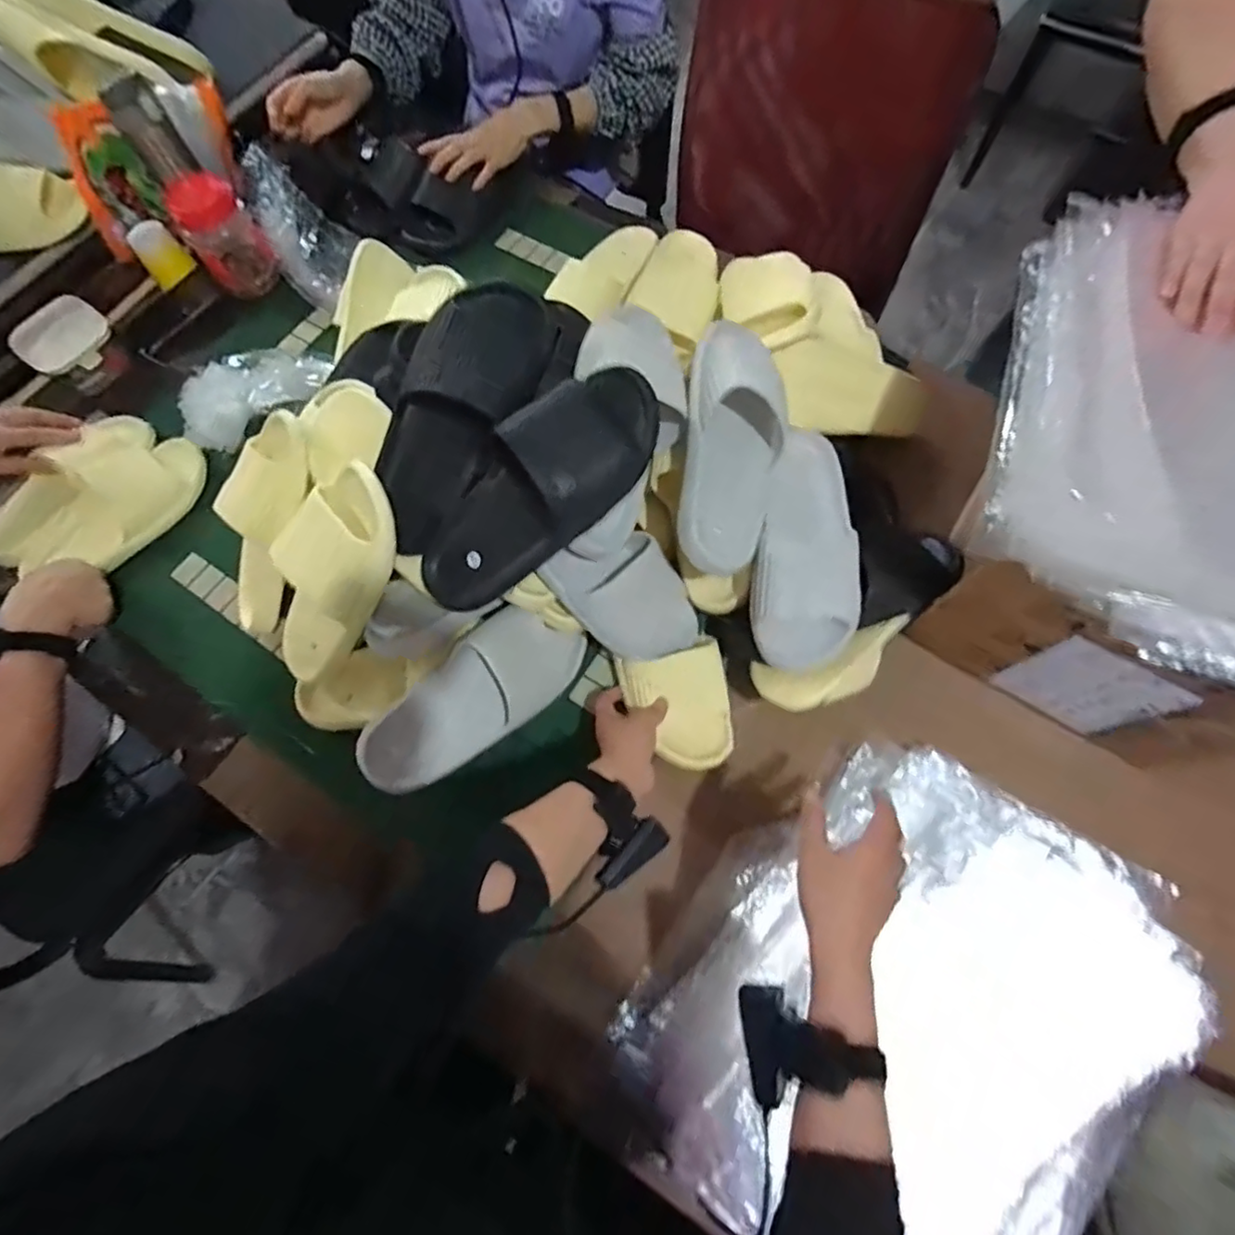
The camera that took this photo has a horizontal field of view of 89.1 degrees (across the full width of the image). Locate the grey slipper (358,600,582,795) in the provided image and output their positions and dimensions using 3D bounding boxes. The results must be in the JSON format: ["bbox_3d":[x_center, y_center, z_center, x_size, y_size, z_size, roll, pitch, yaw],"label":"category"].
[{"bbox_3d":[-0.158,0.090,0.690,0.247,0.064,0.111,-45,103,-19],"label":"grey slipper"}]

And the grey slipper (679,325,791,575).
[{"bbox_3d":[0.112,-0.171,0.639,0.103,0.075,0.266,16,81,-24],"label":"grey slipper"}]

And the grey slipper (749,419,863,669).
[{"bbox_3d":[0.184,-0.068,0.658,0.108,0.066,0.243,2,82,-13],"label":"grey slipper"}]

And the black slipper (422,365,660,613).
[{"bbox_3d":[-0.082,-0.115,0.578,0.276,0.080,0.100,-43,72,13],"label":"black slipper"}]

